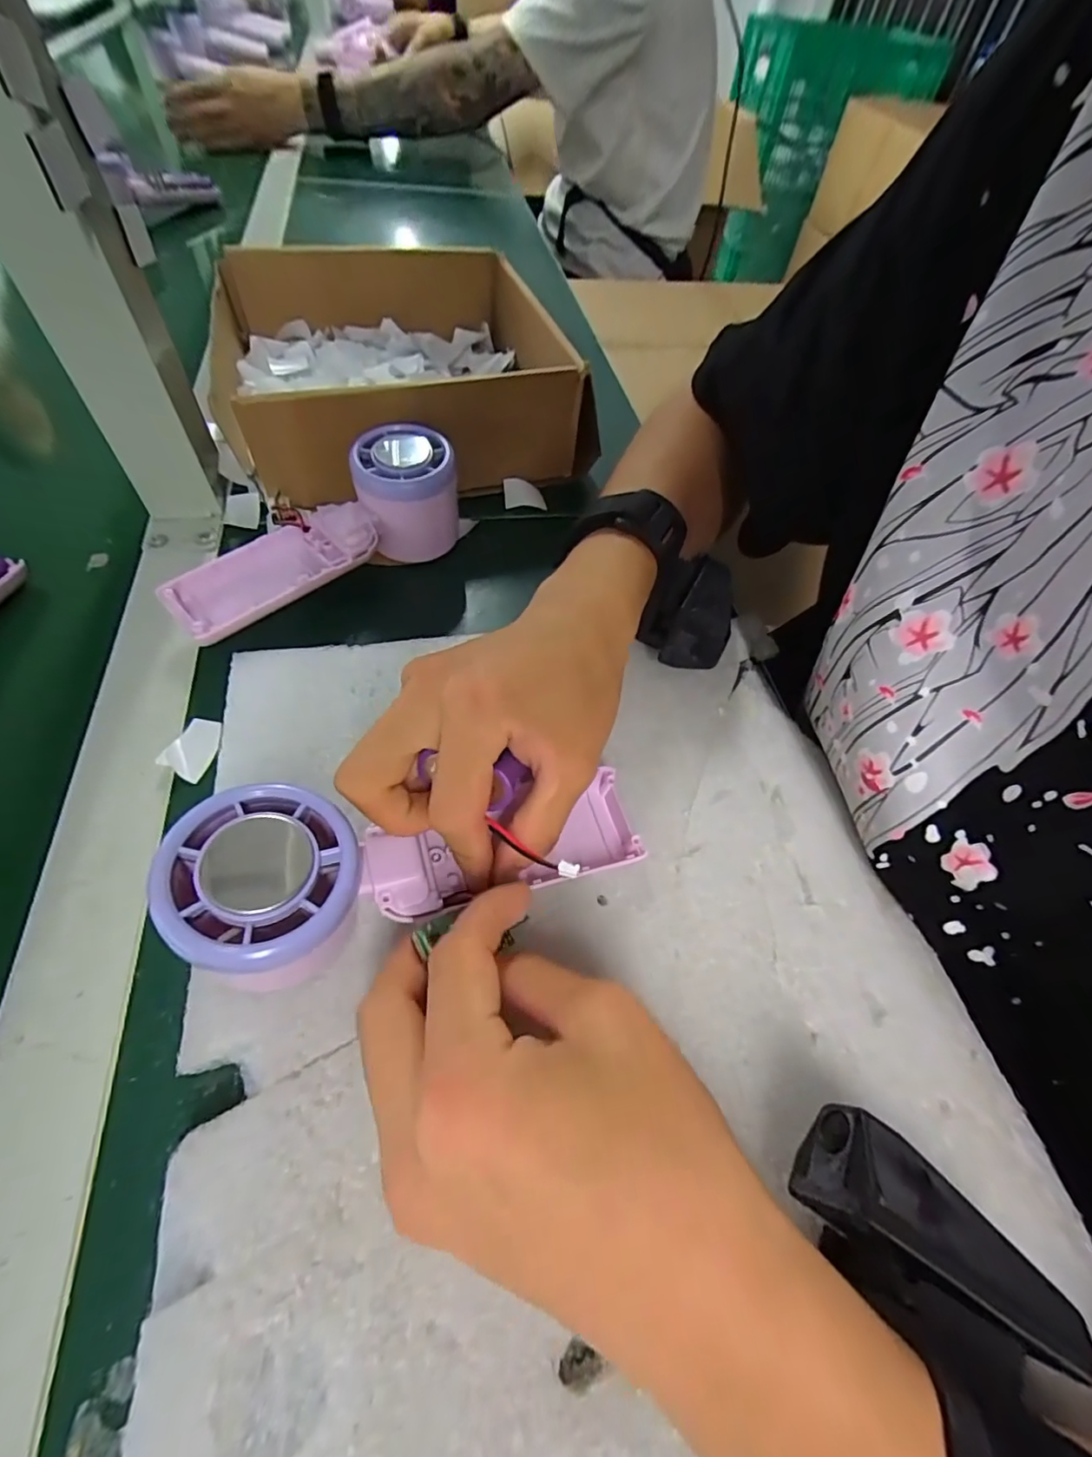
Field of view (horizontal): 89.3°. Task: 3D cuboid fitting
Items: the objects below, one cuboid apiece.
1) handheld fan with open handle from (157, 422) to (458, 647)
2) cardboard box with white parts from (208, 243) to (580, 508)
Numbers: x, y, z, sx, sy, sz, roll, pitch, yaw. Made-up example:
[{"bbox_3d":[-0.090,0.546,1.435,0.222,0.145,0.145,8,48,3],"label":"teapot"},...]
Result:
[{"bbox_3d":[-0.118,-0.099,0.303,0.161,0.055,0.061,-34,64,-10],"label":"handheld fan with open handle"},{"bbox_3d":[-0.105,-0.258,0.392,0.219,0.079,0.242,-11,60,-14],"label":"cardboard box with white parts"}]

